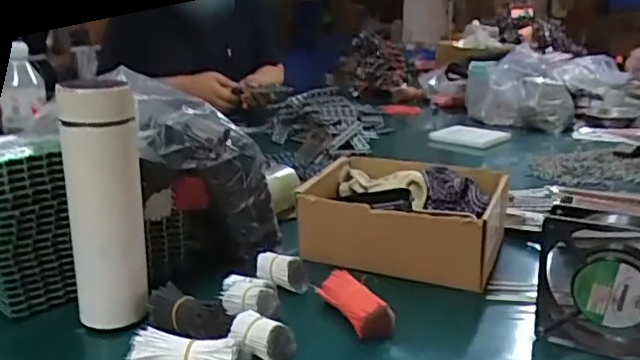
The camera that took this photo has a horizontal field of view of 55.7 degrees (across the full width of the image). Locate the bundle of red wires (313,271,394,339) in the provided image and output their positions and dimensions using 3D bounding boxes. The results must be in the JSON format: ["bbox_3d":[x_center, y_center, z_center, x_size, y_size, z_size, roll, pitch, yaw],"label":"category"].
[{"bbox_3d":[0.035,0.119,0.584,0.032,0.034,0.093,-8,17,-27],"label":"bundle of red wires"}]

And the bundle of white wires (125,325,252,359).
[{"bbox_3d":[-0.109,0.146,0.495,0.096,0.034,0.034,1,16,6],"label":"bundle of white wires"}]

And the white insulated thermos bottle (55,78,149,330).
[{"bbox_3d":[-0.198,0.021,0.557,0.064,0.222,0.066,-8,18,-28],"label":"white insulated thermos bottle"}]

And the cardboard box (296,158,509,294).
[{"bbox_3d":[0.100,0.043,0.727,0.220,0.090,0.183,7,17,24],"label":"cardboard box"}]

